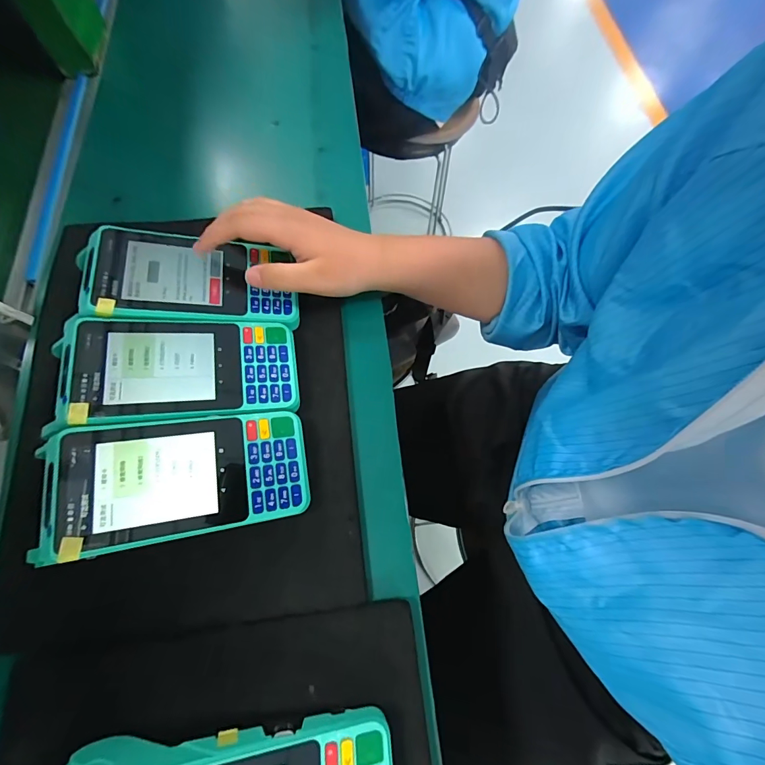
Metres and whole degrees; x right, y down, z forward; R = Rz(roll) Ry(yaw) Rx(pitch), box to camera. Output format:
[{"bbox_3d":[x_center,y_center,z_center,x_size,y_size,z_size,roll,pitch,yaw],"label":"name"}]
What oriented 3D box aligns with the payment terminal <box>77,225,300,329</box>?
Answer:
[{"bbox_3d":[-0.144,-0.081,0.303,0.140,0.056,0.079,-7,69,-4],"label":"payment terminal"}]

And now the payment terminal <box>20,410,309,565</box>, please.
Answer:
[{"bbox_3d":[-0.124,0.061,0.252,0.139,0.061,0.074,-11,70,-5],"label":"payment terminal"}]

